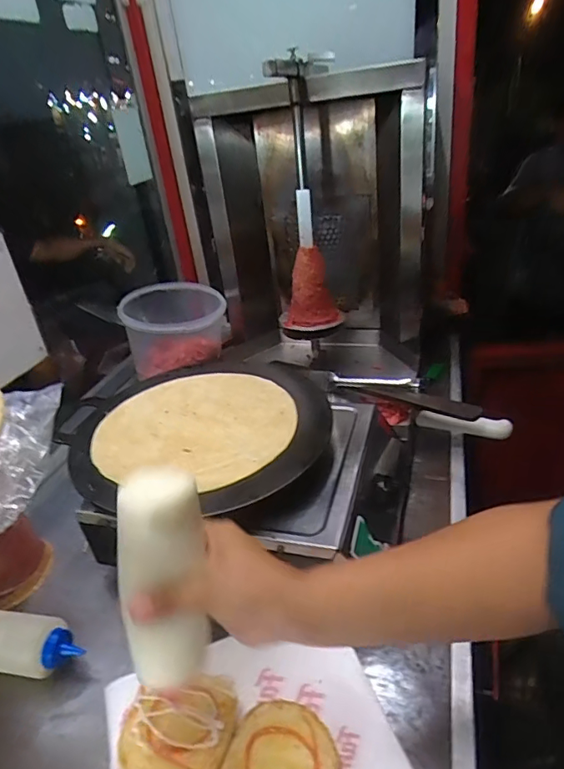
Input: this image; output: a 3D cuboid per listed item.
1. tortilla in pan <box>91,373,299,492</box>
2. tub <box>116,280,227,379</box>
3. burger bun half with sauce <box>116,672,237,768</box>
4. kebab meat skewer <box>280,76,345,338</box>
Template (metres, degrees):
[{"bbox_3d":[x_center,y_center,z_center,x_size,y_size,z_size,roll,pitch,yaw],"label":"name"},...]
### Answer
[{"bbox_3d":[-0.111,0.053,0.671,0.253,0.016,0.236,-5,32,3],"label":"tortilla in pan"},{"bbox_3d":[-0.212,-0.107,1.036,0.187,0.149,0.201,-5,27,3],"label":"tub"},{"bbox_3d":[-0.096,0.325,0.463,0.103,0.032,0.094,-5,27,3],"label":"burger bun half with sauce"},{"bbox_3d":[0.053,-0.278,0.867,0.111,0.392,0.104,0,27,12],"label":"kebab meat skewer"}]

